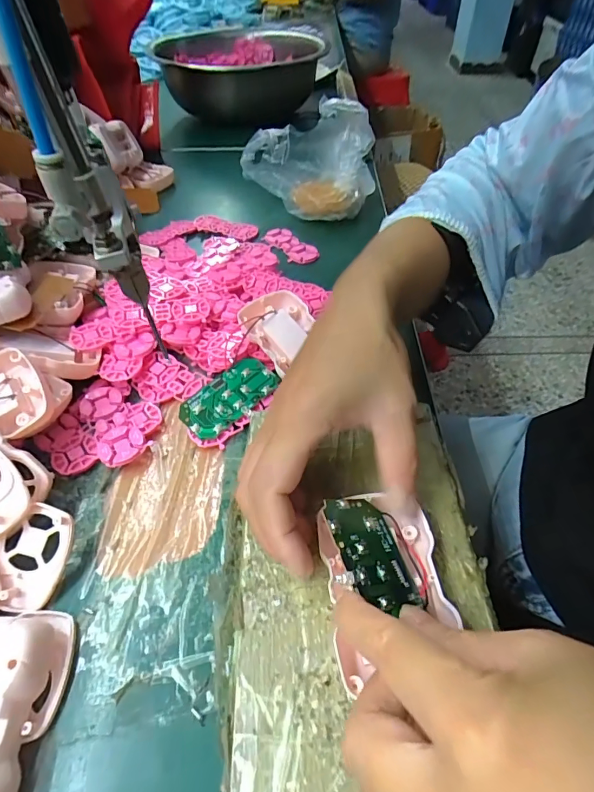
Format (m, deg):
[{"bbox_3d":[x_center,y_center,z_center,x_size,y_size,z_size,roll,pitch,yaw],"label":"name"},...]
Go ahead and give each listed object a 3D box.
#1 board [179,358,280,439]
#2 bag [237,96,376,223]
[{"bbox_3d":[-0.050,0.000,0.317,0.074,0.004,0.039,-37,67,-23],"label":"board"},{"bbox_3d":[0.016,-0.270,0.492,0.147,0.091,0.107,-1,48,0],"label":"bag"}]

